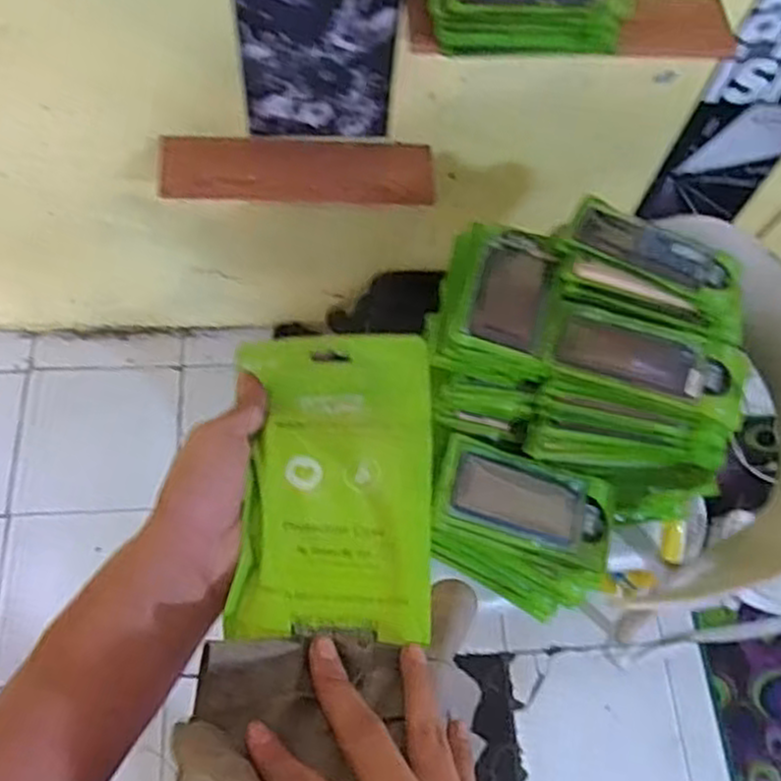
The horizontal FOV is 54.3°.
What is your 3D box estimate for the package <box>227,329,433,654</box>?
[{"bbox_3d":[-0.028,0.044,0.410,0.102,0.016,0.172,3,58,-10],"label":"package"}]

